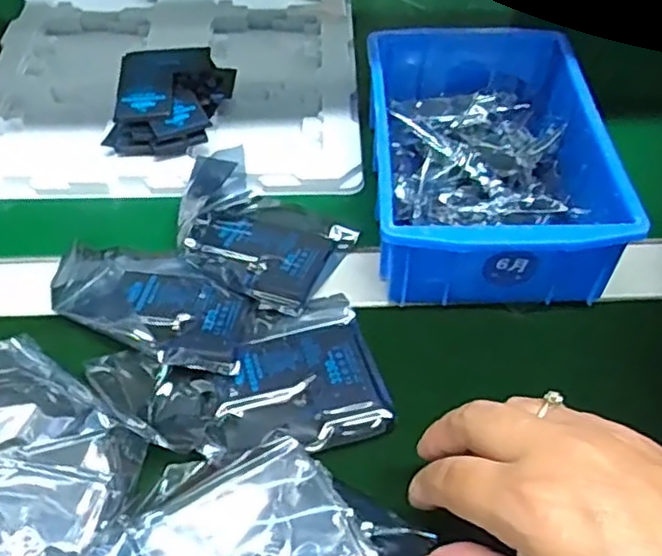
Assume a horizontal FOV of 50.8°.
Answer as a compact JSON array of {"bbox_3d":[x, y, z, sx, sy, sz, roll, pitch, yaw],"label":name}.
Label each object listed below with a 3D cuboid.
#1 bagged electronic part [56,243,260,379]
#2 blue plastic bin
[{"bbox_3d":[-0.100,0.011,0.388,0.127,0.006,0.063,23,54,18],"label":"bagged electronic part"},{"bbox_3d":[0.092,-0.075,0.427,0.126,0.061,0.197,0,50,0],"label":"blue plastic bin"}]

